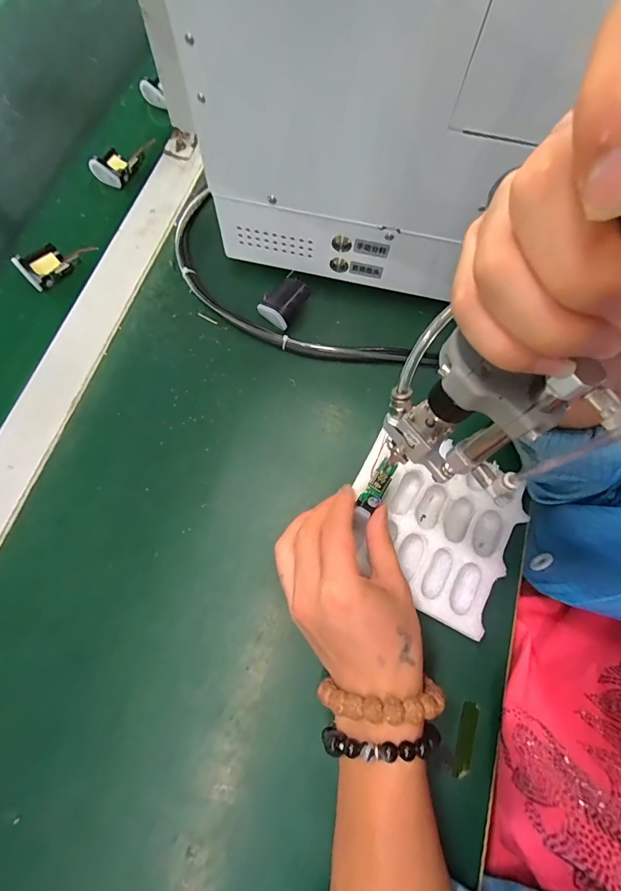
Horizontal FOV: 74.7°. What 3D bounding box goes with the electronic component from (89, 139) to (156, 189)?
[{"bbox_3d":[-0.211,-0.325,0.456,0.040,0.026,0.071,24,74,6],"label":"electronic component"}]

